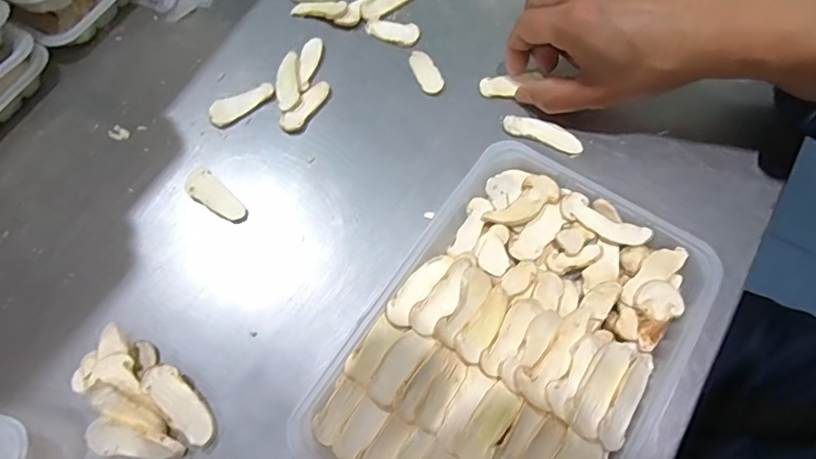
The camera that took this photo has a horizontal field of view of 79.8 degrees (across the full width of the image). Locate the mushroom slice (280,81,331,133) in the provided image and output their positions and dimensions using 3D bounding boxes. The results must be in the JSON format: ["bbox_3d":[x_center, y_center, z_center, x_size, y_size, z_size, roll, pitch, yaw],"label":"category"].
[{"bbox_3d":[-0.078,-0.095,0.374,0.018,0.004,0.050,31,70,16],"label":"mushroom slice"}]

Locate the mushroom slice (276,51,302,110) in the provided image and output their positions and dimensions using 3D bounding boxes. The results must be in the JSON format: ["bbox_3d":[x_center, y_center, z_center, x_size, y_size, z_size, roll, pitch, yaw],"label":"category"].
[{"bbox_3d":[-0.095,-0.116,0.382,0.020,0.005,0.052,-9,65,-1],"label":"mushroom slice"}]

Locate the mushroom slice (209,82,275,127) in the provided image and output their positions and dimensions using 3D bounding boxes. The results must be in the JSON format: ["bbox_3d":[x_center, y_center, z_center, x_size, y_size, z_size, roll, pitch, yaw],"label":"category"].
[{"bbox_3d":[-0.128,-0.097,0.376,0.052,0.005,0.019,-28,67,-10],"label":"mushroom slice"}]

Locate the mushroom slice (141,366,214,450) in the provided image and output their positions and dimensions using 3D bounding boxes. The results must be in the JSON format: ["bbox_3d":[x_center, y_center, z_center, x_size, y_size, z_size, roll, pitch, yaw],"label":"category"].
[{"bbox_3d":[-0.131,0.101,0.283,0.018,0.009,0.054,-42,82,-15],"label":"mushroom slice"}]

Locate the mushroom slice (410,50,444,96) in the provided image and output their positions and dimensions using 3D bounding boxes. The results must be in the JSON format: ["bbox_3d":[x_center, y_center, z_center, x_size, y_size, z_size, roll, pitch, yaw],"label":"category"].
[{"bbox_3d":[0.014,-0.124,0.381,0.017,0.004,0.045,-23,66,-8],"label":"mushroom slice"}]

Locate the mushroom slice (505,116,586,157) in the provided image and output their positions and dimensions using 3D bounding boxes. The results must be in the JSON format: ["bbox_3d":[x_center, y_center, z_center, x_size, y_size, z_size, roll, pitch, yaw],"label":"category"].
[{"bbox_3d":[0.098,-0.070,0.353,0.058,0.004,0.019,25,69,14],"label":"mushroom slice"}]

